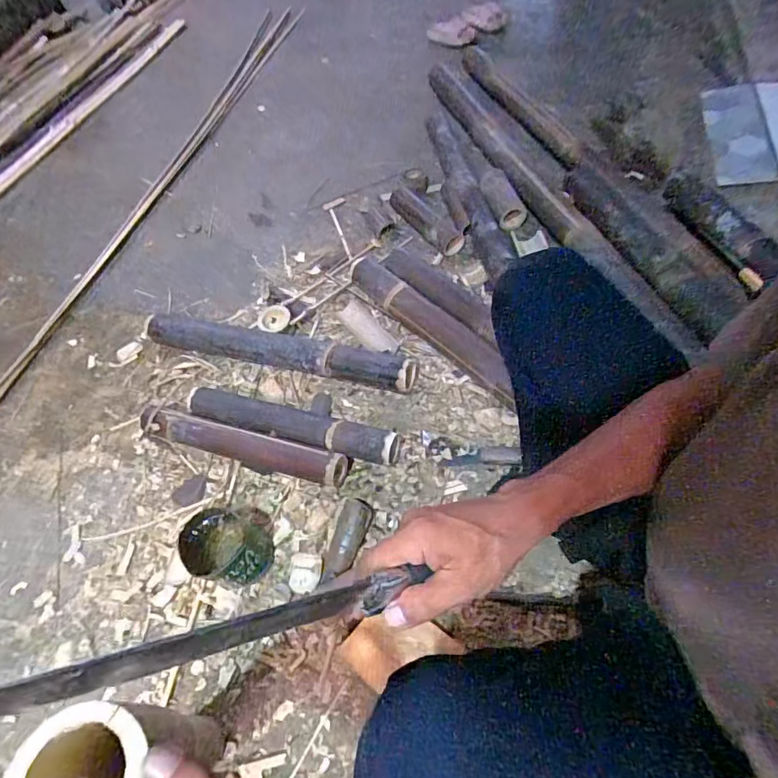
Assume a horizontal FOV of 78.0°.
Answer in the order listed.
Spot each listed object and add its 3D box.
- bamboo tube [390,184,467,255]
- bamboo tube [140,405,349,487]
[{"bbox_3d":[0.084,-0.410,1.169,0.239,0.062,0.075,44,69,8],"label":"bamboo tube"},{"bbox_3d":[-0.276,0.103,0.884,0.417,0.066,0.060,12,59,12],"label":"bamboo tube"}]

